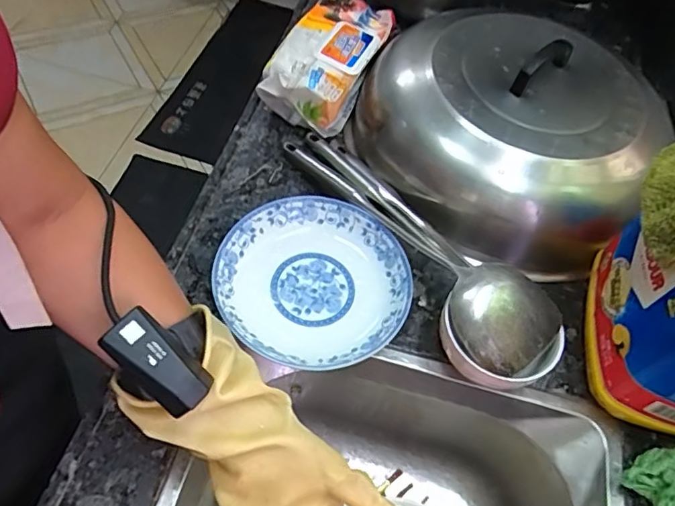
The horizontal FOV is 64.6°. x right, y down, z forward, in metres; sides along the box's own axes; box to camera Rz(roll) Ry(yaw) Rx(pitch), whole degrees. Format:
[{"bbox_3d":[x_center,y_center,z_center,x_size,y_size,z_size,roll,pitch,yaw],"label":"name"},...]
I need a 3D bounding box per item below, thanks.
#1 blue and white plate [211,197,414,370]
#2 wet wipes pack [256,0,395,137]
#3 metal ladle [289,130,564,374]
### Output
[{"bbox_3d":[-0.023,0.025,0.536,0.188,0.030,0.176,4,56,-5],"label":"blue and white plate"},{"bbox_3d":[-0.008,-0.256,0.703,0.106,0.065,0.214,25,57,9],"label":"wet wipes pack"},{"bbox_3d":[0.066,-0.022,0.558,0.096,0.051,0.360,-33,67,-25],"label":"metal ladle"}]

